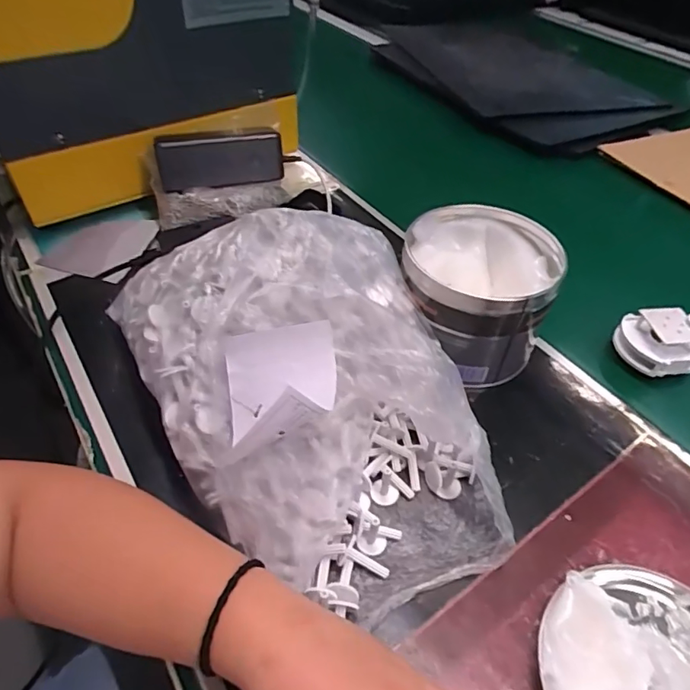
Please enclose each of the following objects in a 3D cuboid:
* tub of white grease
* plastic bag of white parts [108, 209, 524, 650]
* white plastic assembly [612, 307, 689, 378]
[{"bbox_3d":[0.109,-0.043,0.441,0.120,0.100,0.118,16,47,11],"label":"tub of white grease"},{"bbox_3d":[-0.022,0.020,0.364,0.208,0.115,0.310,-23,52,-23],"label":"plastic bag of white parts"},{"bbox_3d":[0.285,-0.001,0.451,0.063,0.052,0.065,-3,46,-7],"label":"white plastic assembly"}]

